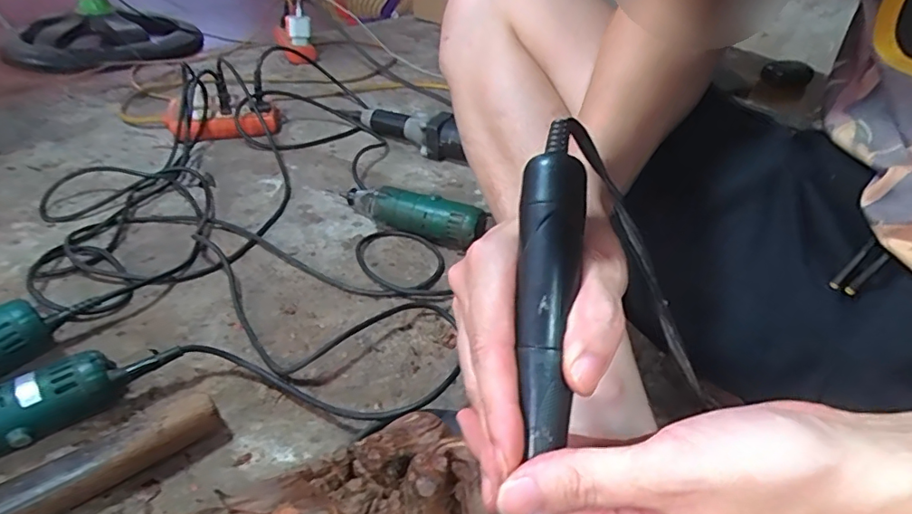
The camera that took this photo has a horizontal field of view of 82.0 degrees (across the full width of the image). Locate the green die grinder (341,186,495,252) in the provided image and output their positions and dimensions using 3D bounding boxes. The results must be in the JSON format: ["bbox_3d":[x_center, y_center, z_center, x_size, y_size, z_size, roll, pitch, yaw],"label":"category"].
[{"bbox_3d":[-0.061,-0.059,0.698,0.206,0.054,0.055,14,38,14],"label":"green die grinder"}]

